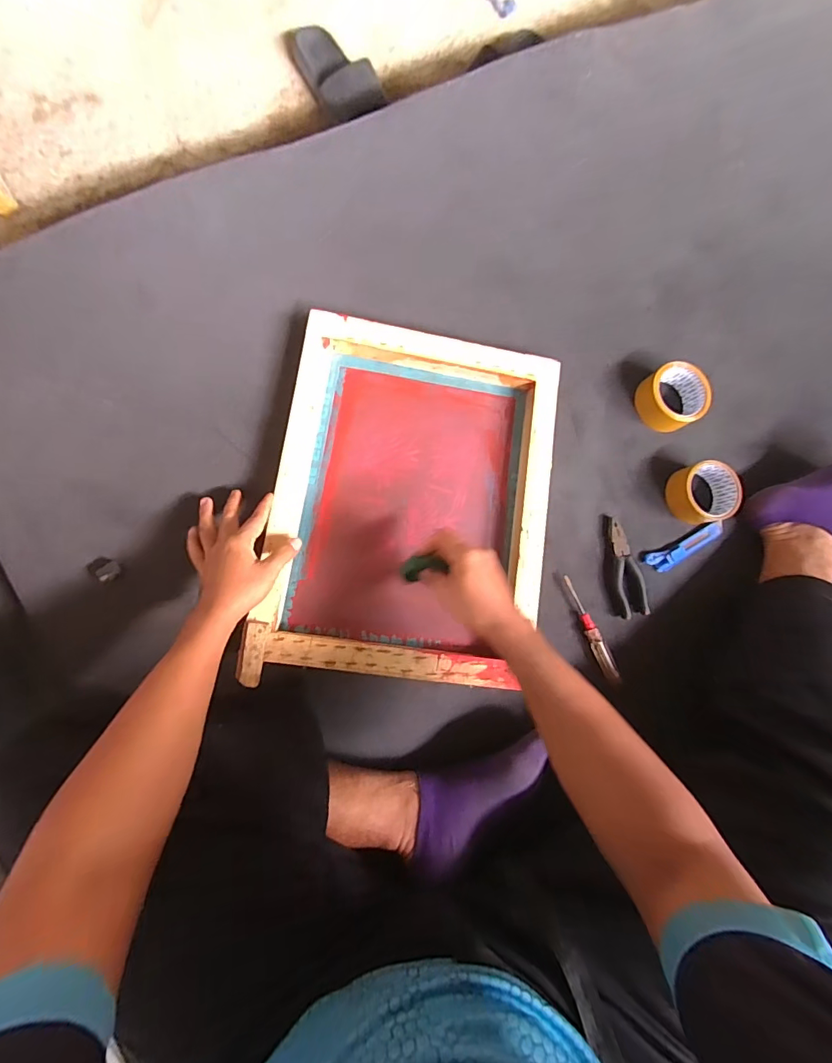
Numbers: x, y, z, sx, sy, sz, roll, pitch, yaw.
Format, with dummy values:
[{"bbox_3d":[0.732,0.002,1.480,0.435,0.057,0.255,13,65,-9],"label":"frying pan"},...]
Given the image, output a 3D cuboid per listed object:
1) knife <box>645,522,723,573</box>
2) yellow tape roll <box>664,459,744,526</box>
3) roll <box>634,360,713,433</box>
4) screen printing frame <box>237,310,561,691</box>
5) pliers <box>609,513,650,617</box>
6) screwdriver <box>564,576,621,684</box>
[{"bbox_3d":[0.422,0.025,0.696,0.134,0.024,0.029,-25,87,-11],"label":"knife"},{"bbox_3d":[0.426,-0.056,0.679,0.099,0.057,0.090,1,83,-8],"label":"yellow tape roll"},{"bbox_3d":[0.400,-0.209,0.696,0.092,0.047,0.094,1,83,-8],"label":"roll"},{"bbox_3d":[-0.002,-0.043,0.612,0.360,0.057,0.462,8,83,-5],"label":"screen printing frame"},{"bbox_3d":[0.310,0.051,0.658,0.037,0.016,0.147,-5,84,-9],"label":"pliers"},{"bbox_3d":[0.249,0.138,0.639,0.021,0.021,0.156,-21,87,-10],"label":"screwdriver"}]

